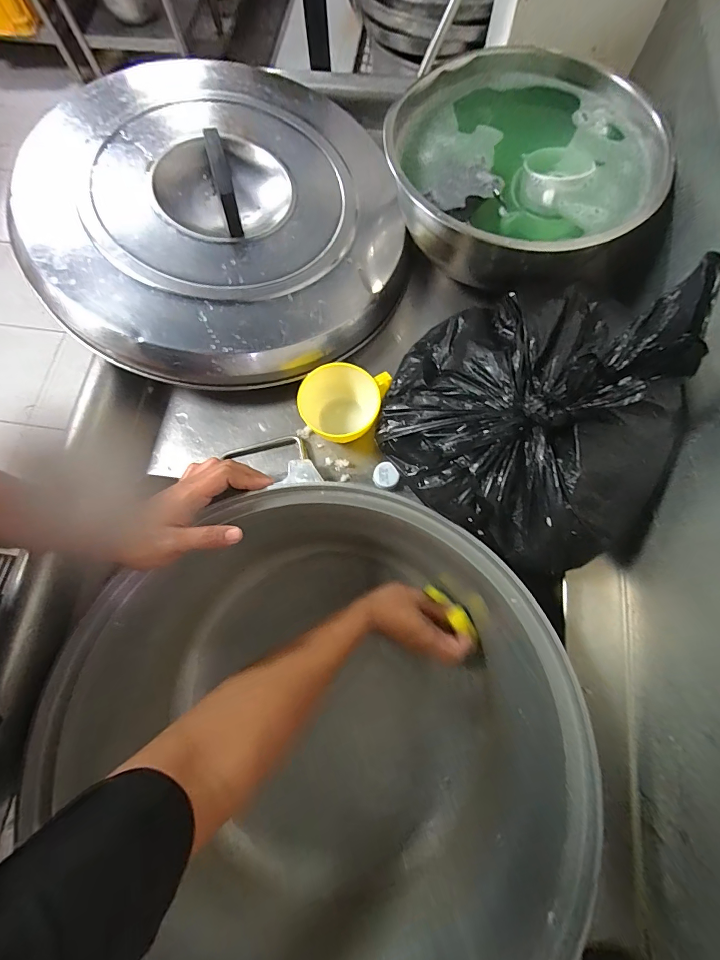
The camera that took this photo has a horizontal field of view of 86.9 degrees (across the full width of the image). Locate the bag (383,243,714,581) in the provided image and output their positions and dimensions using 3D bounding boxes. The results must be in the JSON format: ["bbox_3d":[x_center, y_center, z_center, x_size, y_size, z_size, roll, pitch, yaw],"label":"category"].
[{"bbox_3d":[0.160,-0.081,0.362,0.259,0.155,0.277,23,77,7],"label":"bag"}]

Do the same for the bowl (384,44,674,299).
[{"bbox_3d":[0.193,-0.372,0.467,0.300,0.096,0.314,-19,75,-4],"label":"bowl"}]

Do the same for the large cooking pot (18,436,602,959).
[{"bbox_3d":[-0.041,0.284,0.464,0.498,0.252,0.508,0,75,1],"label":"large cooking pot"}]

